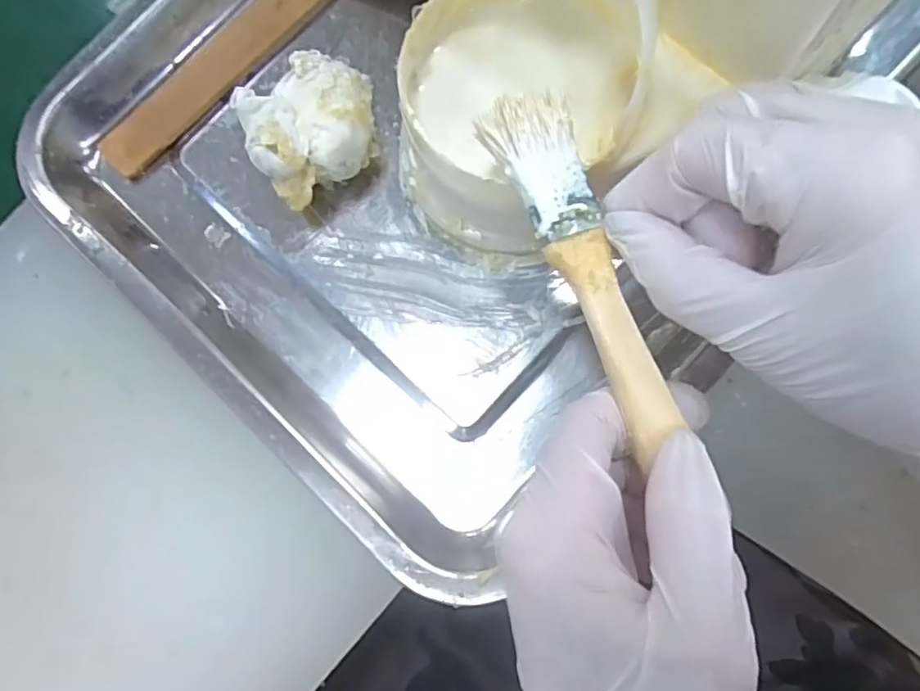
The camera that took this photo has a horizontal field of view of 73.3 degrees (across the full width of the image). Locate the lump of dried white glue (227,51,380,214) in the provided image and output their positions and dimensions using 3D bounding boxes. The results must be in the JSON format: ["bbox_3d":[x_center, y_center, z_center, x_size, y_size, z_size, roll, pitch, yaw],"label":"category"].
[{"bbox_3d":[-0.058,-0.088,0.255,0.053,0.037,0.048,-32,80,-1],"label":"lump of dried white glue"}]

